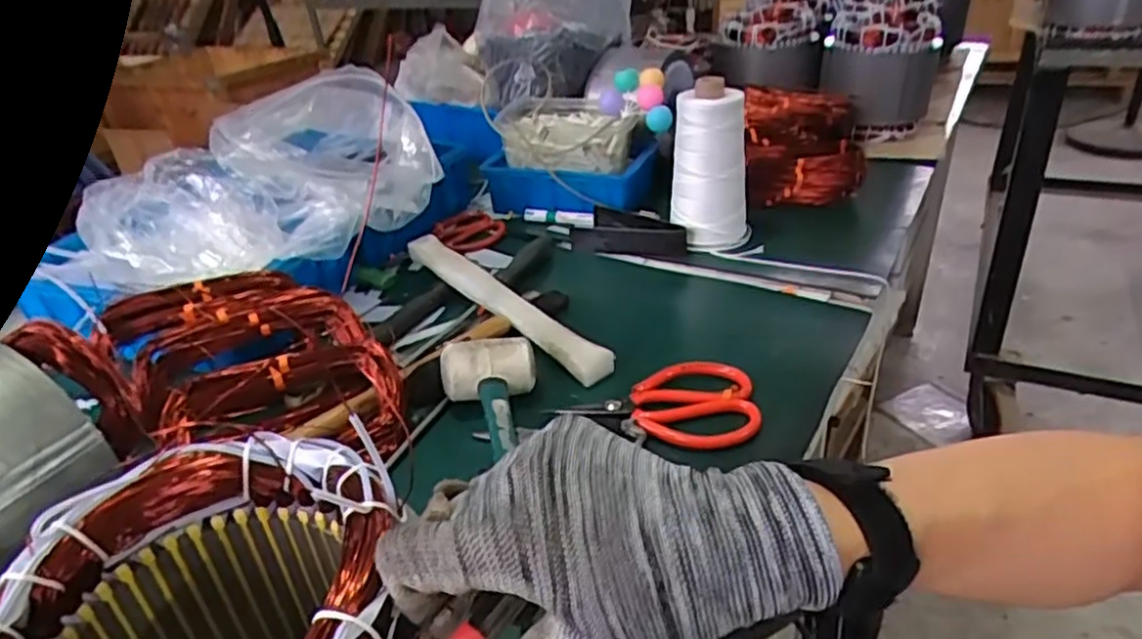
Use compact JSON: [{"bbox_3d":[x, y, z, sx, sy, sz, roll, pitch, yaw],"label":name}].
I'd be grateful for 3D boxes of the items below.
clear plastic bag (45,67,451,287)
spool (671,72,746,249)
[{"bbox_3d":[-0.299,-0.131,0.684,0.321,0.116,0.183,-30,38,-35],"label":"clear plastic bag"},{"bbox_3d":[0.147,-0.159,0.752,0.082,0.162,0.069,3,32,15],"label":"spool"}]

